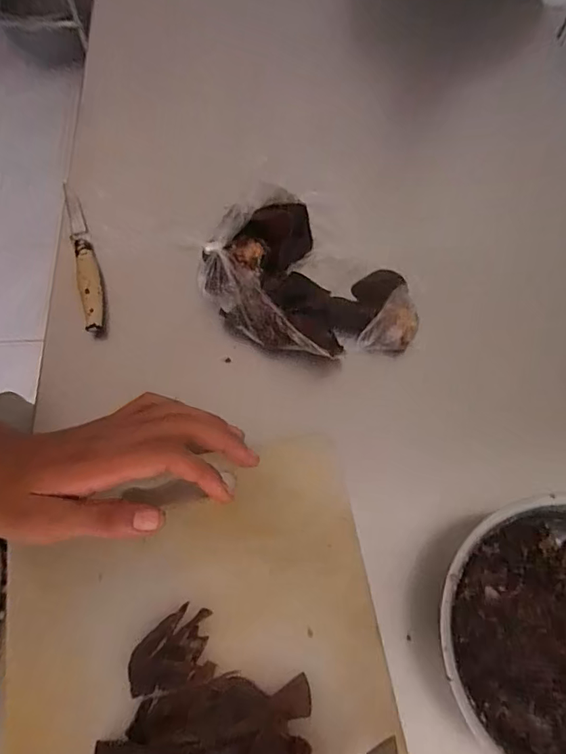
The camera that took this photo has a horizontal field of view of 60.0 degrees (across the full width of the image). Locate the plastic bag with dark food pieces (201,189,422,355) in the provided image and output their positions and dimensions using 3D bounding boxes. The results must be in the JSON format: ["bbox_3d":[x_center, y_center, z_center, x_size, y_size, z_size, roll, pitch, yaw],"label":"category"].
[{"bbox_3d":[0.014,-0.070,0.379,0.124,0.064,0.161,-32,72,-12],"label":"plastic bag with dark food pieces"}]

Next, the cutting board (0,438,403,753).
[{"bbox_3d":[-0.054,0.226,0.279,0.242,0.016,0.335,-11,69,-4],"label":"cutting board"}]

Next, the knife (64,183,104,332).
[{"bbox_3d":[-0.166,-0.103,0.410,0.017,0.010,0.144,-15,69,-6],"label":"knife"}]

